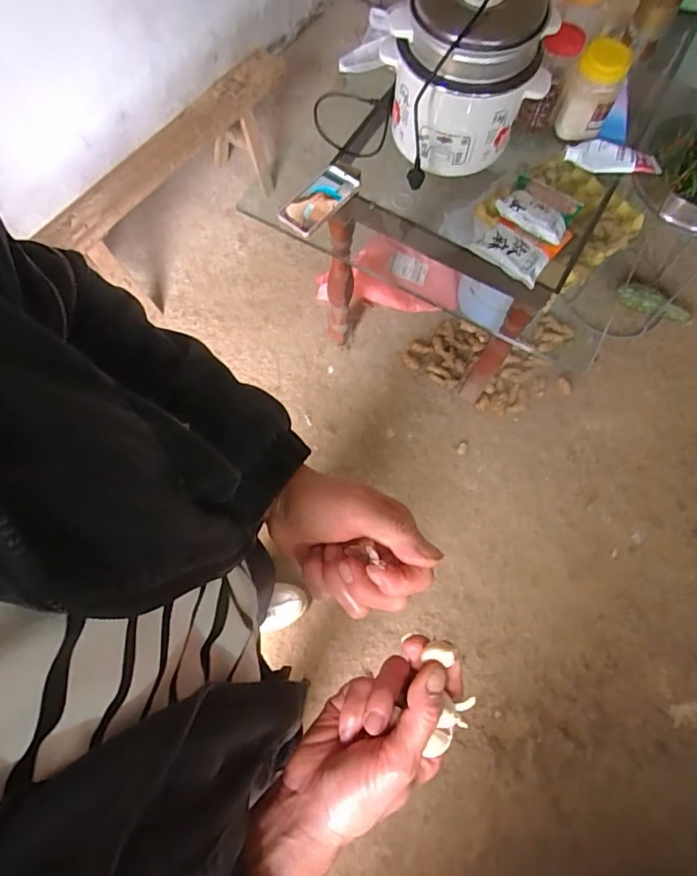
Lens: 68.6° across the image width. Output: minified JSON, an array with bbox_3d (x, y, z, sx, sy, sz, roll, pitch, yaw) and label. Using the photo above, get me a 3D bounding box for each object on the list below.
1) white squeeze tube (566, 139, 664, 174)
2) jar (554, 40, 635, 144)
[{"bbox_3d":[0.545,-0.576,1.057,0.200,0.038,0.056,6,72,0],"label":"white squeeze tube"},{"bbox_3d":[0.490,-0.694,1.025,0.095,0.151,0.104,0,72,-1],"label":"jar"}]

